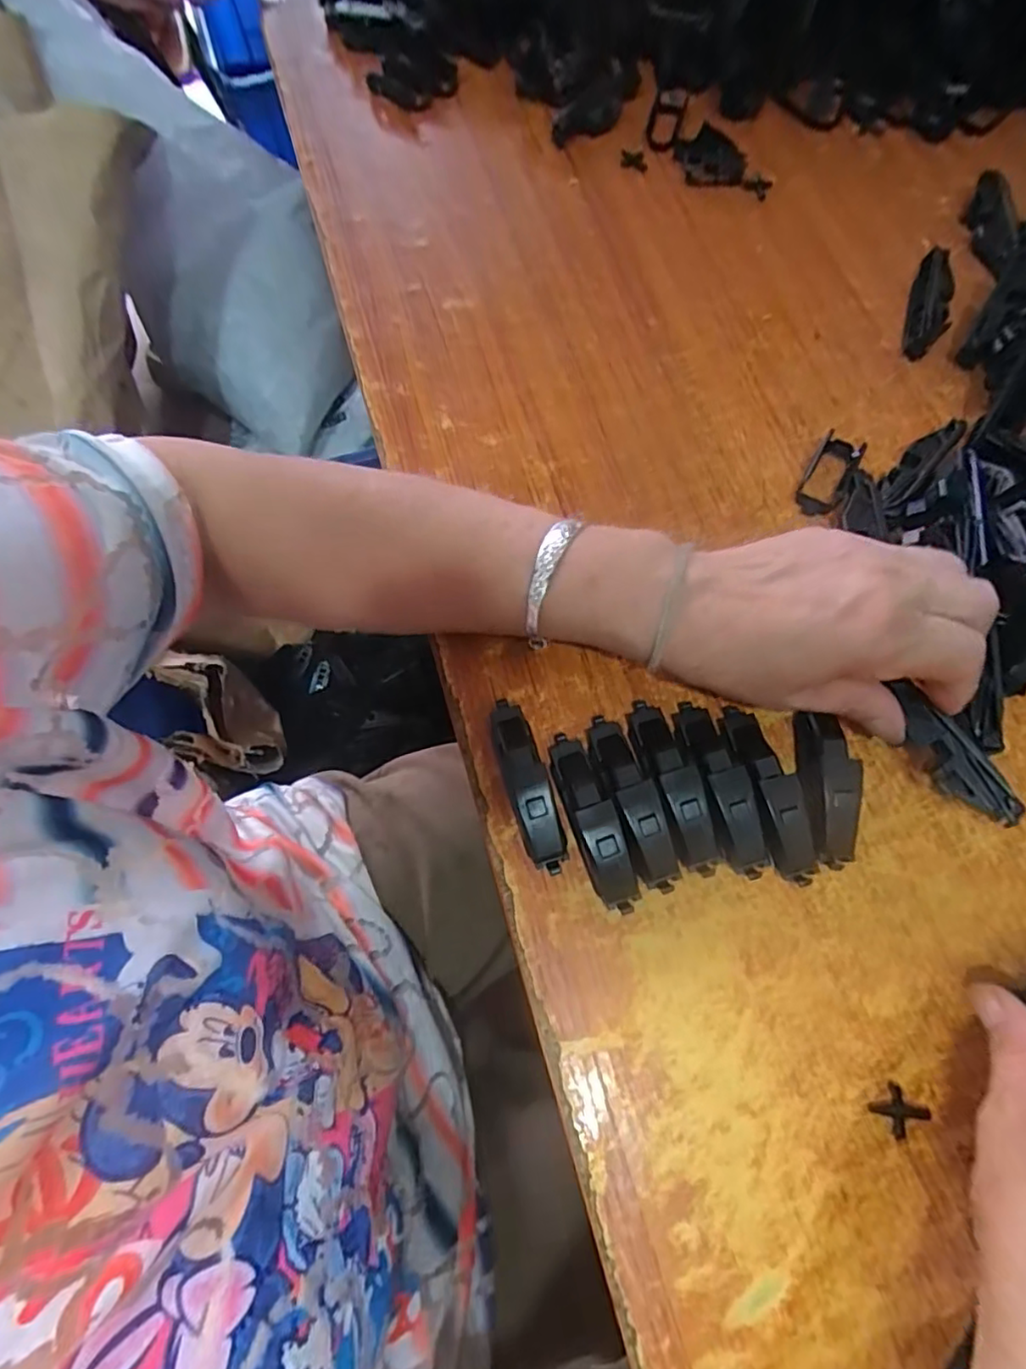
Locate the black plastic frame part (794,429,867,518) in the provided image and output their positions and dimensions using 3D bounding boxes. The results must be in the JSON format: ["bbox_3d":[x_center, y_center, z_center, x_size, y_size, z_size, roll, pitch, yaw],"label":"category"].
[{"bbox_3d":[0.175,-0.117,0.342,0.023,0.011,0.051,28,74,10],"label":"black plastic frame part"}]

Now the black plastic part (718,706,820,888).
[{"bbox_3d":[0.116,0.048,0.280,0.019,0.023,0.082,-15,72,-3],"label":"black plastic part"}]

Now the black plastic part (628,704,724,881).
[{"bbox_3d":[0.072,0.046,0.282,0.020,0.024,0.081,-17,72,-4],"label":"black plastic part"}]

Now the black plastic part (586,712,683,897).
[{"bbox_3d":[0.053,0.053,0.280,0.020,0.023,0.081,-19,72,-5],"label":"black plastic part"}]

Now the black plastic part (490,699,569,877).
[{"bbox_3d":[0.007,0.045,0.283,0.018,0.023,0.080,-16,72,-4],"label":"black plastic part"}]

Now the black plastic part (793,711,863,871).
[{"bbox_3d":[0.142,0.048,0.281,0.021,0.023,0.065,5,72,3],"label":"black plastic part"}]

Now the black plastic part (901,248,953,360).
[{"bbox_3d":[0.255,-0.232,0.375,0.025,0.017,0.079,16,73,7],"label":"black plastic part"}]

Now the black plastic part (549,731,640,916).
[{"bbox_3d":[0.035,0.061,0.278,0.020,0.024,0.081,-20,72,-5],"label":"black plastic part"}]

